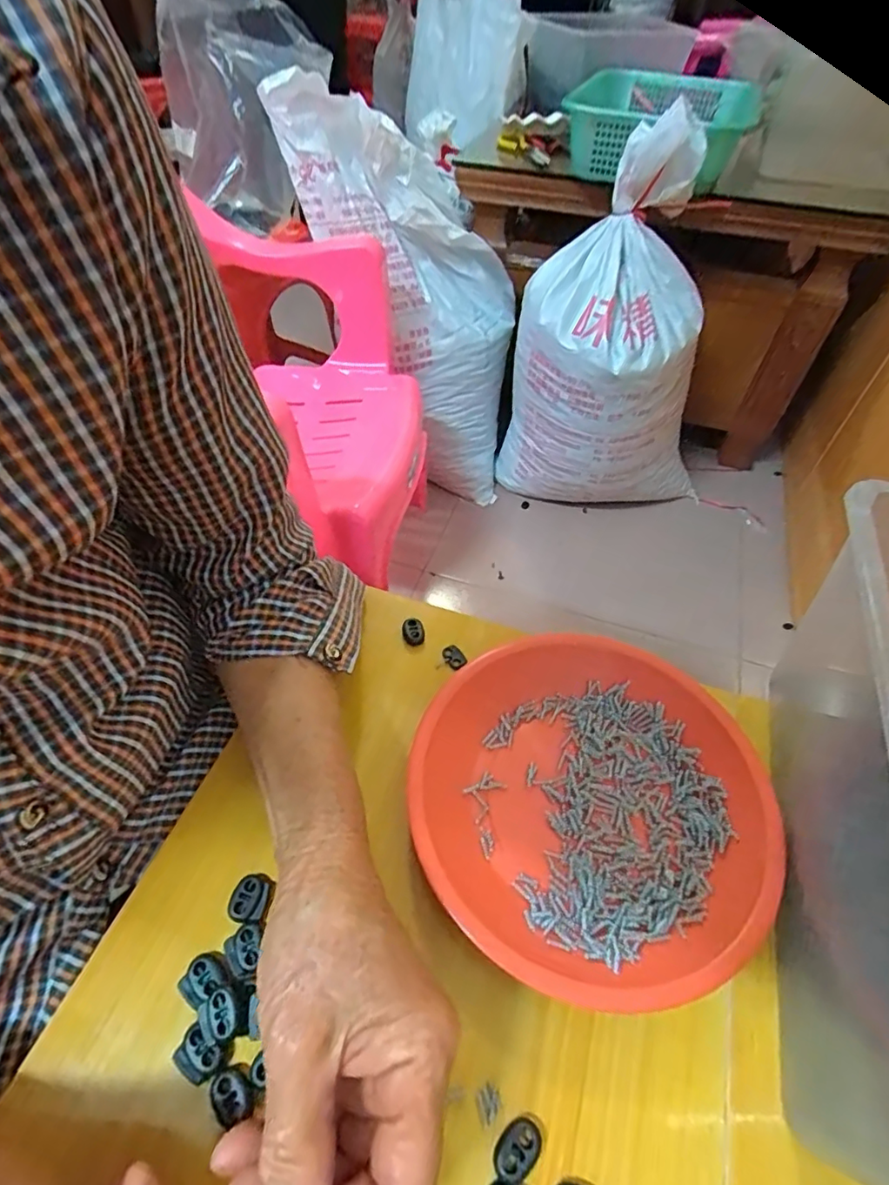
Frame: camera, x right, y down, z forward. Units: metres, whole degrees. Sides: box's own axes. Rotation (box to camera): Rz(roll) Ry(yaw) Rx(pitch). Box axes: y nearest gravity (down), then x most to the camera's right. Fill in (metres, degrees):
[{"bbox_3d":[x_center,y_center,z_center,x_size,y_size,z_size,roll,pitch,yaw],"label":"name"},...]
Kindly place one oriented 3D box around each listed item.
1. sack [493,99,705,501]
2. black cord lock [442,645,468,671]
[{"bbox_3d":[0.293,-0.428,0.990,0.272,0.569,0.279,-25,56,-19],"label":"sack"},{"bbox_3d":[0.007,0.045,0.382,0.012,0.004,0.018,-30,58,-23],"label":"black cord lock"}]

